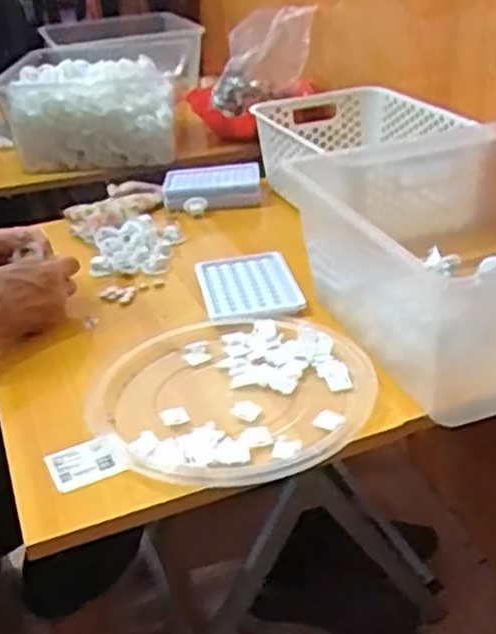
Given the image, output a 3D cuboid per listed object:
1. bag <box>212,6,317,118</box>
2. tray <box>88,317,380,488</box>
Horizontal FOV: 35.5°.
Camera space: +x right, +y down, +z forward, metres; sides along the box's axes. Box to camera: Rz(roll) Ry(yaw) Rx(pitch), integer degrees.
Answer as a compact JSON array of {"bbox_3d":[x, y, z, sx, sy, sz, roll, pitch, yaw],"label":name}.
[{"bbox_3d":[0.029,-0.427,1.285,0.146,0.176,0.037,-5,43,-30],"label":"bag"},{"bbox_3d":[-0.012,0.060,0.644,0.221,0.017,0.221,-4,29,2],"label":"tray"}]

